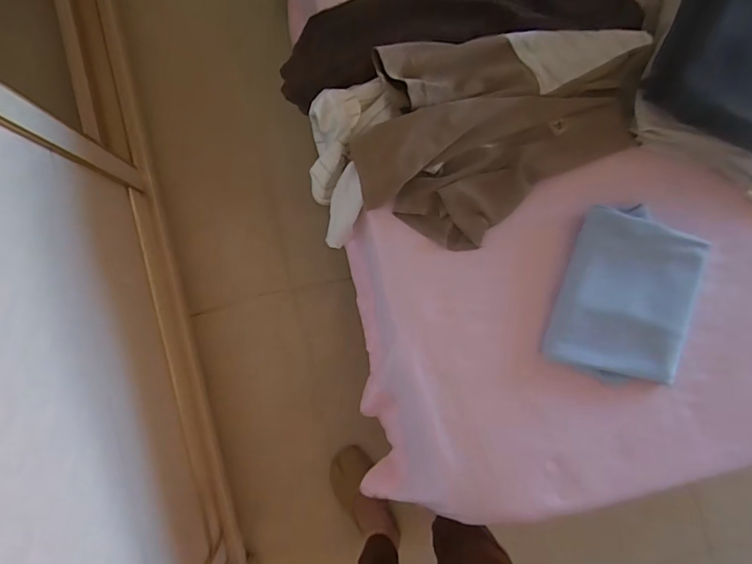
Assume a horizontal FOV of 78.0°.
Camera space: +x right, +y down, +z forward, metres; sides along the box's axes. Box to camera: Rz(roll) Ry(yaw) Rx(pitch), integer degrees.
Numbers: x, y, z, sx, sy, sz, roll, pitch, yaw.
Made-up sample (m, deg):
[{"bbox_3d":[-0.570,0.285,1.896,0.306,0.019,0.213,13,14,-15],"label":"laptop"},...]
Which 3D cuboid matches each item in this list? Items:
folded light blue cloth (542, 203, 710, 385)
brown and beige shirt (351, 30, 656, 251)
[{"bbox_3d":[0.313,0.017,0.568,0.170,0.037,0.205,16,87,-4],"label":"folded light blue cloth"},{"bbox_3d":[0.155,-0.189,0.565,0.366,0.045,0.242,-19,90,-5],"label":"brown and beige shirt"}]

